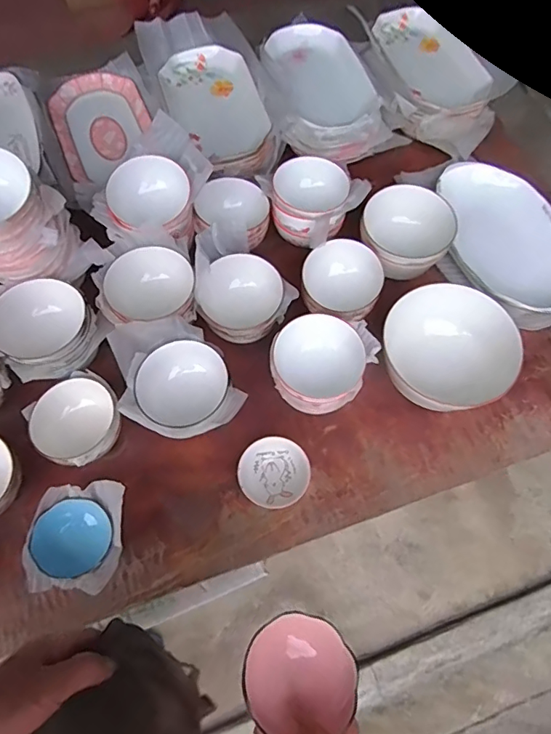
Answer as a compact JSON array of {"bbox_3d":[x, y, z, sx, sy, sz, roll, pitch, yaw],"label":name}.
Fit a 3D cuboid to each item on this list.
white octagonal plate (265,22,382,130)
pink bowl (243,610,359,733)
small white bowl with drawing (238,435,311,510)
[{"bbox_3d":[0.084,-0.546,0.916,0.164,0.032,0.262,-17,68,-10],"label":"white octagonal plate"},{"bbox_3d":[0.022,0.259,0.415,0.092,0.035,0.088,1,67,-2],"label":"pink bowl"},{"bbox_3d":[-0.001,0.150,0.697,0.095,0.034,0.097,1,67,-2],"label":"small white bowl with drawing"}]

